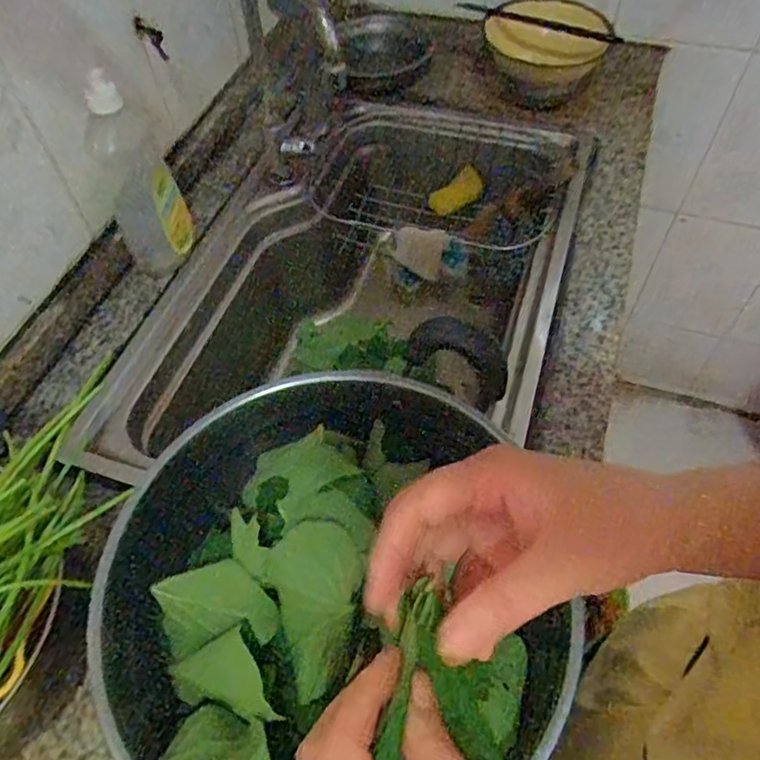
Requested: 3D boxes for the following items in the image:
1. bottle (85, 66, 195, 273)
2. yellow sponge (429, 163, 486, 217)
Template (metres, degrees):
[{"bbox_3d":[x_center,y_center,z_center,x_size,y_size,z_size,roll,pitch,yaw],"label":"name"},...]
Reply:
[{"bbox_3d":[-0.280,-0.232,0.699,0.074,0.205,0.085,-9,56,-4],"label":"bottle"},{"bbox_3d":[0.122,-0.304,0.987,0.049,0.095,0.035,33,51,-29],"label":"yellow sponge"}]

